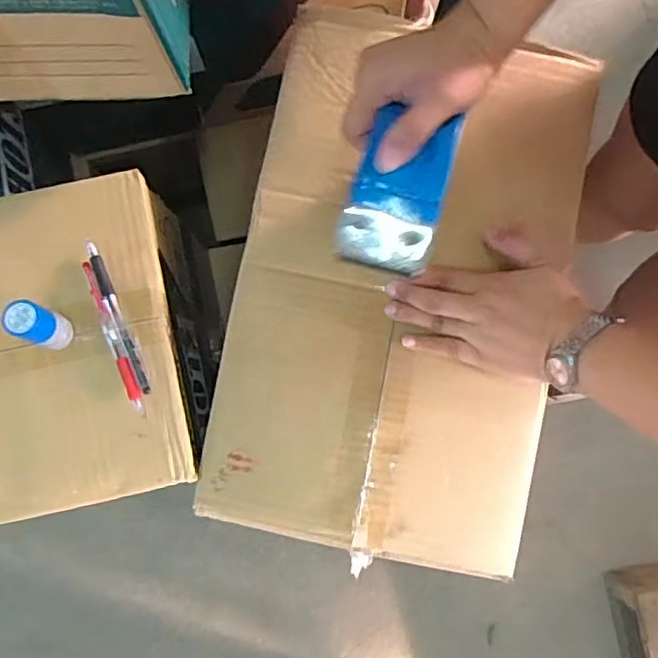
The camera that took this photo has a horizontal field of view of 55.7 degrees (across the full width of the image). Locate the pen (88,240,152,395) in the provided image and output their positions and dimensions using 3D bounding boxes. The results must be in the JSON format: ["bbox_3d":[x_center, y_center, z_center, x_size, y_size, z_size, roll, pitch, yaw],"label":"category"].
[{"bbox_3d":[-0.171,-0.009,0.506,0.011,0.010,0.129,-24,84,-2],"label":"pen"}]

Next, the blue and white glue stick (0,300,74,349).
[{"bbox_3d":[-0.222,-0.003,0.477,0.028,0.061,0.027,0,83,1],"label":"blue and white glue stick"}]

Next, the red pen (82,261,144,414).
[{"bbox_3d":[-0.174,0.006,0.504,0.011,0.008,0.128,-23,84,-2],"label":"red pen"}]

